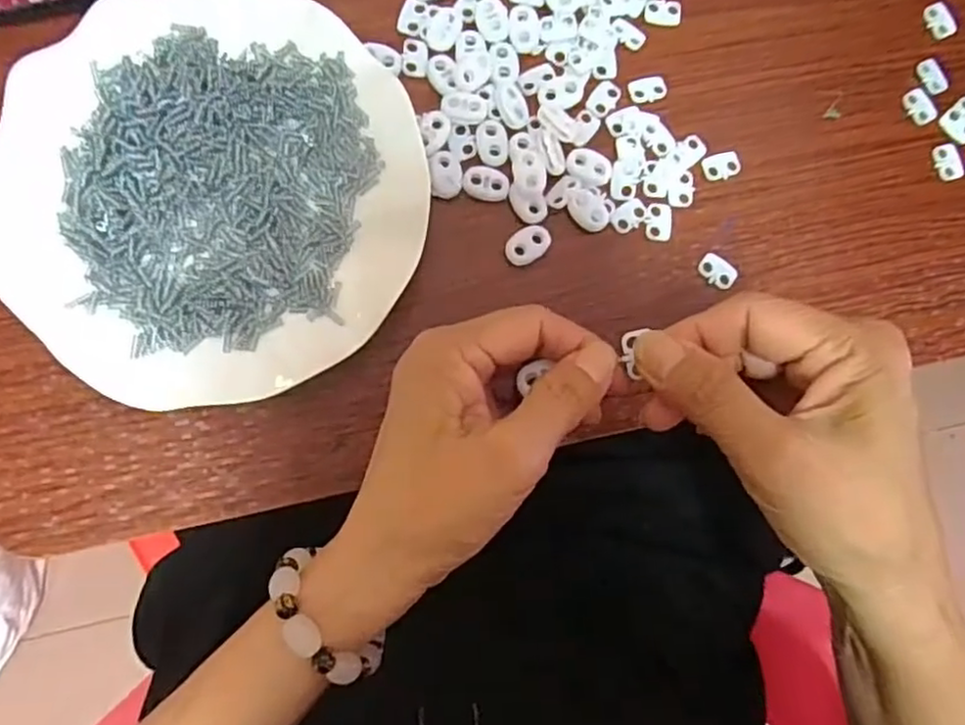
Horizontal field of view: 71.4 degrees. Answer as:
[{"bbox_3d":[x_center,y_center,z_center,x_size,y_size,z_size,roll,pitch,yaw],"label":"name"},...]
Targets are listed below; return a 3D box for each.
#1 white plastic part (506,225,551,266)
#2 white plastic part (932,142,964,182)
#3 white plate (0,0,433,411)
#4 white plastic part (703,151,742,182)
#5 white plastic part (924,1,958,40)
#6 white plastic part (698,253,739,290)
[{"bbox_3d":[0.022,-0.057,0.323,0.023,0.004,0.016,-30,86,-8],"label":"white plastic part"},{"bbox_3d":[0.242,-0.104,0.349,0.011,0.007,0.020,-18,85,-7],"label":"white plastic part"},{"bbox_3d":[-0.120,-0.077,0.304,0.179,0.023,0.183,1,83,-5],"label":"white plate"},{"bbox_3d":[0.121,-0.099,0.338,0.019,0.004,0.013,-16,84,-7],"label":"white plastic part"},{"bbox_3d":[0.244,-0.182,0.358,0.013,0.004,0.020,-29,86,-8],"label":"white plastic part"},{"bbox_3d":[0.117,-0.045,0.333,0.019,0.005,0.015,41,81,1],"label":"white plastic part"}]

